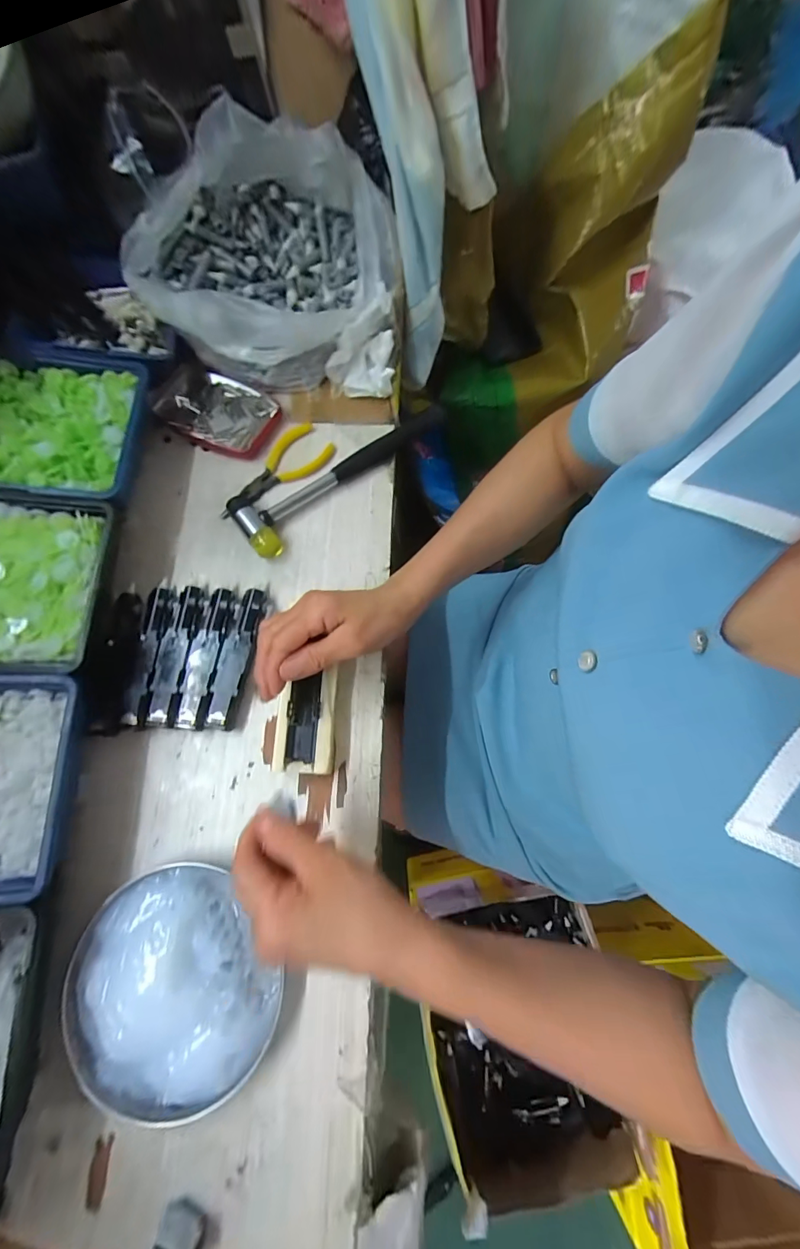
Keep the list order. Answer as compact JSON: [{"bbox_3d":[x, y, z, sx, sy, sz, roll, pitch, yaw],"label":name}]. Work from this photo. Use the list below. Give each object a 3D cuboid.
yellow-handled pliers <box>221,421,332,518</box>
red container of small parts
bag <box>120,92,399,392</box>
[{"bbox_3d":[-0.128,-0.155,0.415,0.125,0.010,0.054,-34,77,-10],"label":"yellow-handled pliers"},{"bbox_3d":[-0.186,-0.217,0.430,0.124,0.021,0.082,23,74,6],"label":"red container of small parts"},{"bbox_3d":[-0.130,-0.352,0.405,0.243,0.133,0.195,-19,75,-7],"label":"bag"}]

